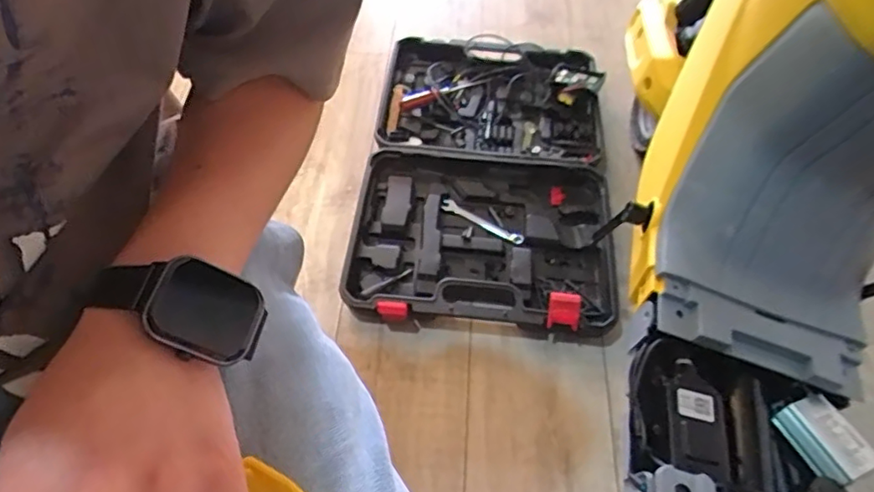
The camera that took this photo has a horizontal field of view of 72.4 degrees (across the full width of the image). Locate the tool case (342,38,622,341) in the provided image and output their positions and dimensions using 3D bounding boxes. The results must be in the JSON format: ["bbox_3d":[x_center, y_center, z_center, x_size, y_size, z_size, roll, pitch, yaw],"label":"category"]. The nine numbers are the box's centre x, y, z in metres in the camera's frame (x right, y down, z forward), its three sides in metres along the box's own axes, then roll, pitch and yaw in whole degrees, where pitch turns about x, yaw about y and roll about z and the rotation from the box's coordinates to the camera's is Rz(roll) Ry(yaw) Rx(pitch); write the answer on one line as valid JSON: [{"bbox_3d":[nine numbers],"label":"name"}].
[{"bbox_3d":[0.086,-0.136,1.053,0.409,0.098,0.630,5,54,1],"label":"tool case"}]

